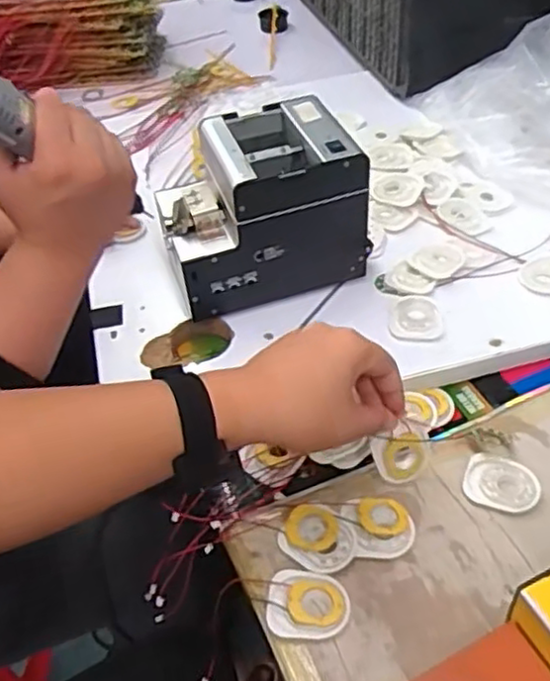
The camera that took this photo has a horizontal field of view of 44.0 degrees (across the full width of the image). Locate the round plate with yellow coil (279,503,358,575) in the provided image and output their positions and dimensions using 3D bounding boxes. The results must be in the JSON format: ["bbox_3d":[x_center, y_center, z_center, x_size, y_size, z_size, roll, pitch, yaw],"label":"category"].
[{"bbox_3d":[0.033,0.152,0.518,0.056,0.013,0.048,25,52,26],"label":"round plate with yellow coil"}]

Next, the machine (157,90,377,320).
[{"bbox_3d":[-0.015,-0.129,0.668,0.184,0.144,0.137,-12,46,-7],"label":"machine"}]

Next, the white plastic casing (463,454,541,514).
[{"bbox_3d":[0.184,0.116,0.552,0.057,0.004,0.048,12,47,16],"label":"white plastic casing"}]

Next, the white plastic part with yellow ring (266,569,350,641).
[{"bbox_3d":[0.023,0.188,0.484,0.057,0.009,0.047,4,46,8],"label":"white plastic part with yellow ring"}]

